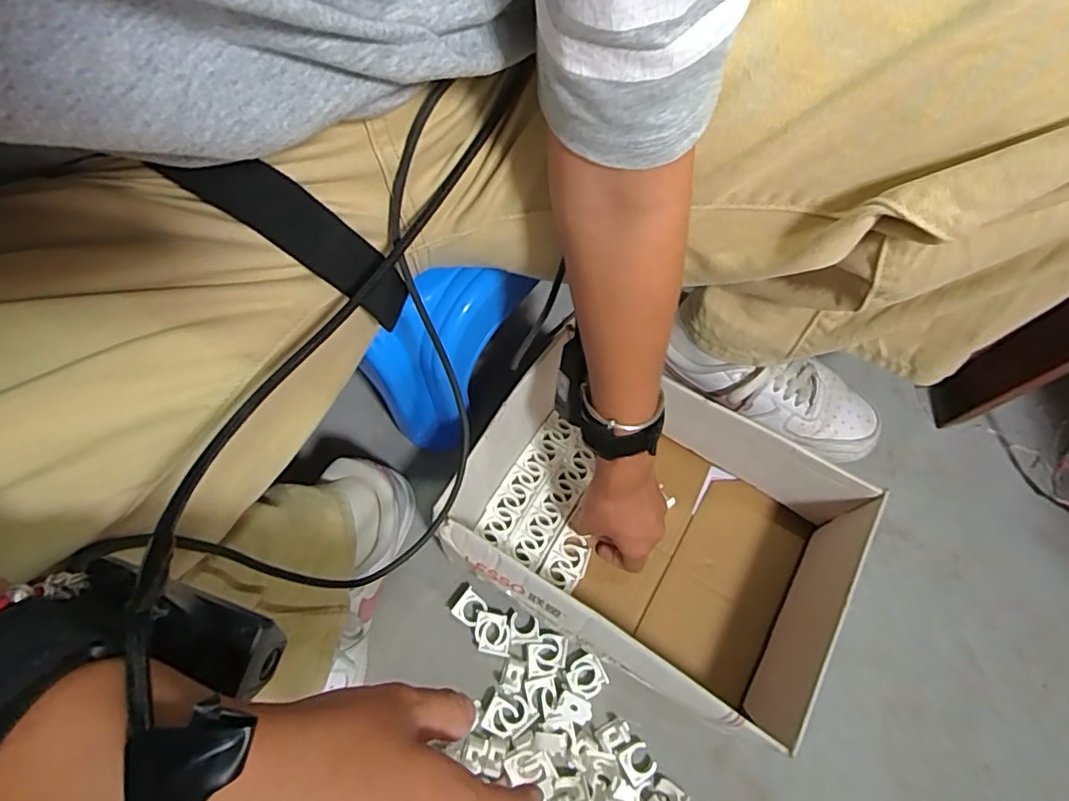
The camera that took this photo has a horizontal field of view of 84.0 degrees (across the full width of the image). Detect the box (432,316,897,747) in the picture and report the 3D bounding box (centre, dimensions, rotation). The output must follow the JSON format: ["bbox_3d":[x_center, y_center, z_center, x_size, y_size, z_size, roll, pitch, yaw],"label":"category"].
[{"bbox_3d":[0.093,0.114,0.513,0.294,0.120,0.219,27,70,9],"label":"box"}]

